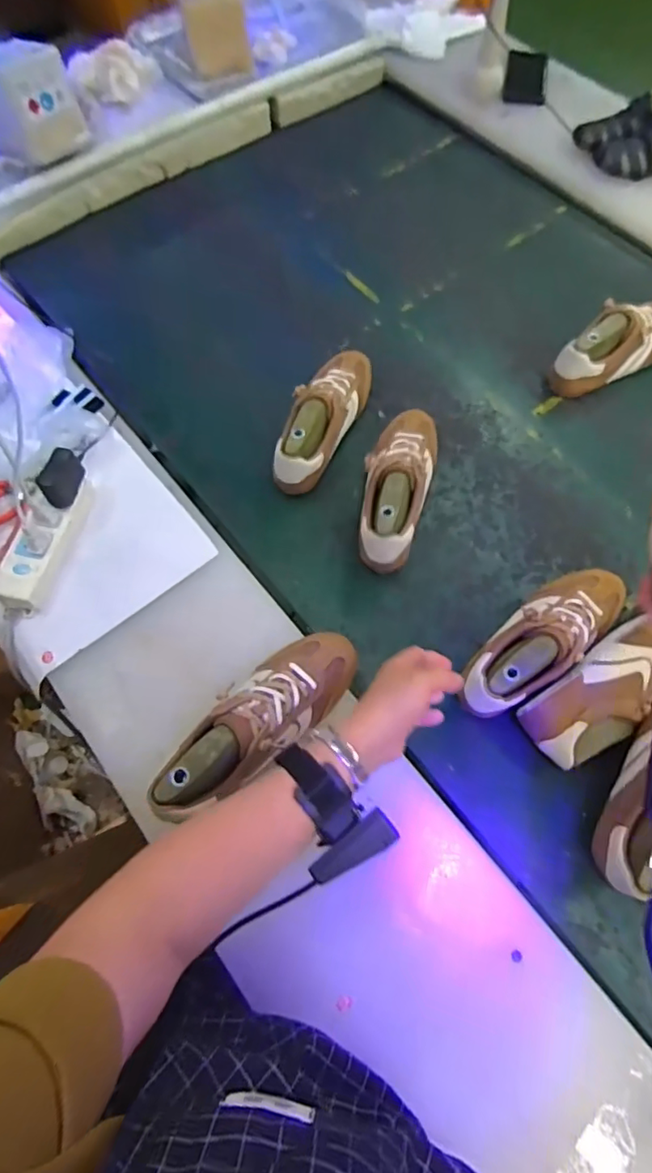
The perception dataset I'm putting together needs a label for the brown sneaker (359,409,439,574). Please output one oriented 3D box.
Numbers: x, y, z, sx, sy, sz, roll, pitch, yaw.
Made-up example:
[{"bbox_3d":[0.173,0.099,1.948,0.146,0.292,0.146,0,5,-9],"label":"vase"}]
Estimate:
[{"bbox_3d":[0.088,-0.129,0.683,0.078,0.083,0.222,15,70,7],"label":"brown sneaker"}]

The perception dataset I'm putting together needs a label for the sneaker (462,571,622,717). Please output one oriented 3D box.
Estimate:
[{"bbox_3d":[0.240,0.054,0.605,0.226,0.078,0.079,-40,73,-13],"label":"sneaker"}]

